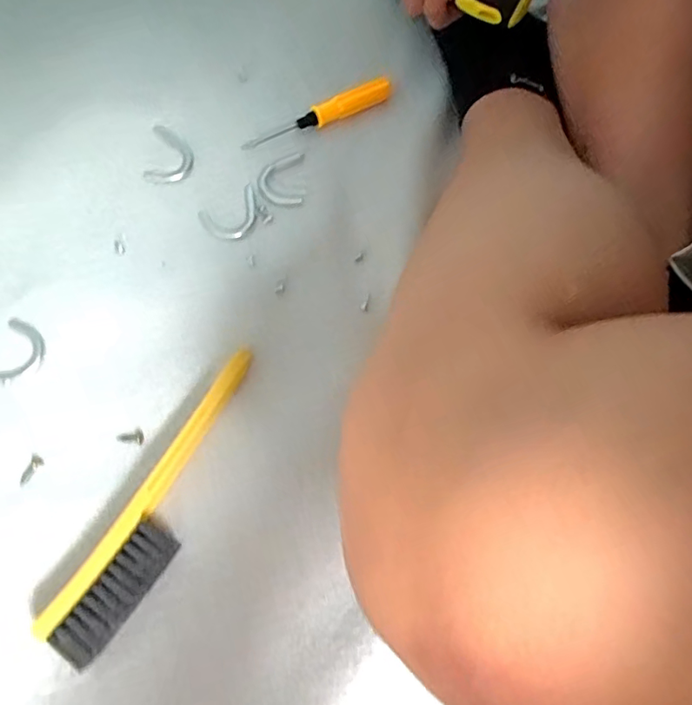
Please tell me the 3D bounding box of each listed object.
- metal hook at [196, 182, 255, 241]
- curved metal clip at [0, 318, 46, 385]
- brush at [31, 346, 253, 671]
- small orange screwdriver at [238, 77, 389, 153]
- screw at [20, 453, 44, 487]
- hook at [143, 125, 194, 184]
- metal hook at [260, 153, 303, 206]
[{"bbox_3d":[-0.077,-0.095,0.353,0.043,0.005,0.034,-31,69,-14],"label":"metal hook"},{"bbox_3d":[-0.201,0.004,0.305,0.034,0.004,0.046,24,67,10],"label":"curved metal clip"},{"bbox_3d":[-0.089,0.075,0.268,0.033,0.020,0.164,28,68,12],"label":"brush"},{"bbox_3d":[-0.019,-0.182,0.386,0.127,0.016,0.011,-28,68,-13],"label":"small orange screwdriver"},{"bbox_3d":[-0.173,0.065,0.280,0.008,0.004,0.018,11,66,5],"label":"screw"},{"bbox_3d":[-0.127,-0.145,0.371,0.034,0.007,0.049,4,65,1],"label":"hook"},{"bbox_3d":[-0.047,-0.126,0.364,0.028,0.004,0.044,-3,65,-2],"label":"metal hook"}]

